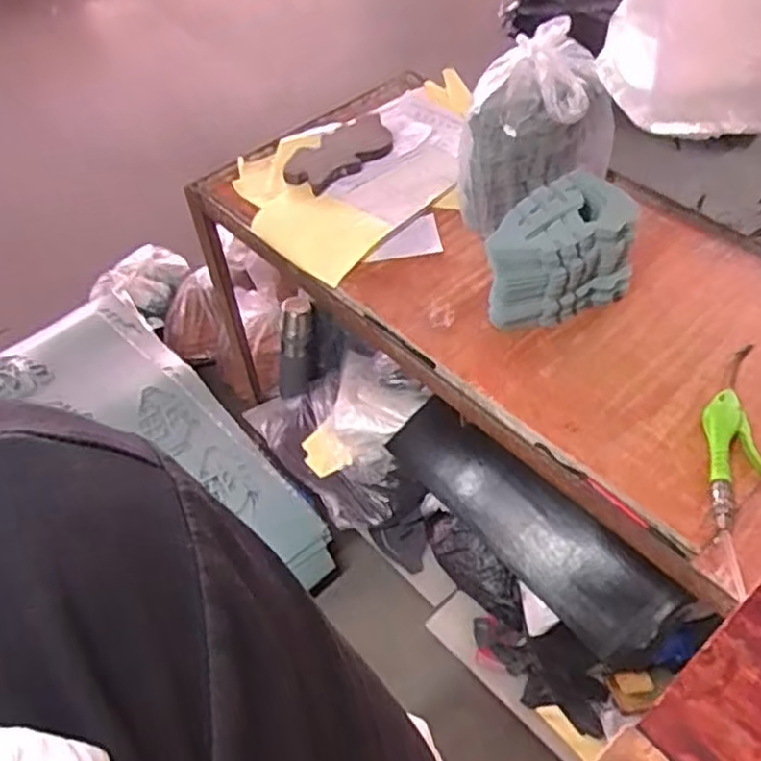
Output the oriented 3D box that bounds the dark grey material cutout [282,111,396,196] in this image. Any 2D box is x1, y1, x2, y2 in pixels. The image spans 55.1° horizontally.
[{"bbox_3d":[-0.071,-0.377,1.205,0.201,0.034,0.100,-35,57,-22],"label":"dark grey material cutout"}]

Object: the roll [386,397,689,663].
[{"bbox_3d":[0.245,0.241,1.256,0.129,0.115,0.532,-36,57,-23],"label":"roll"}]

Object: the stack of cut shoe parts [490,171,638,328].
[{"bbox_3d":[0.218,-0.162,0.940,0.179,0.134,0.123,-25,54,-15],"label":"stack of cut shoe parts"}]

